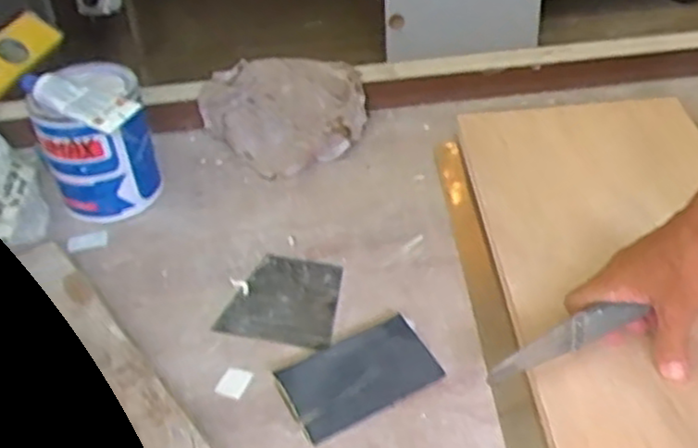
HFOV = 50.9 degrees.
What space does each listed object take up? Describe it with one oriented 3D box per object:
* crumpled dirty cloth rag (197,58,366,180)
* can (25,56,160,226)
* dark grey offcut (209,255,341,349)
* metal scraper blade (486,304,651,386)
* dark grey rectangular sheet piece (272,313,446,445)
[{"bbox_3d":[-0.070,-0.116,0.790,0.178,0.066,0.133,-6,42,-2],"label":"crumpled dirty cloth rag"},{"bbox_3d":[-0.241,-0.077,0.708,0.100,0.138,0.115,-15,43,-12],"label":"can"},{"bbox_3d":[-0.055,0.063,0.635,0.094,0.005,0.095,9,43,14],"label":"dark grey offcut"},{"bbox_3d":[0.156,0.085,0.533,0.123,0.036,0.011,-23,44,-8],"label":"metal scraper blade"},{"bbox_3d":[0.006,0.116,0.563,0.115,0.012,0.069,-23,45,-20],"label":"dark grey rectangular sheet piece"}]

